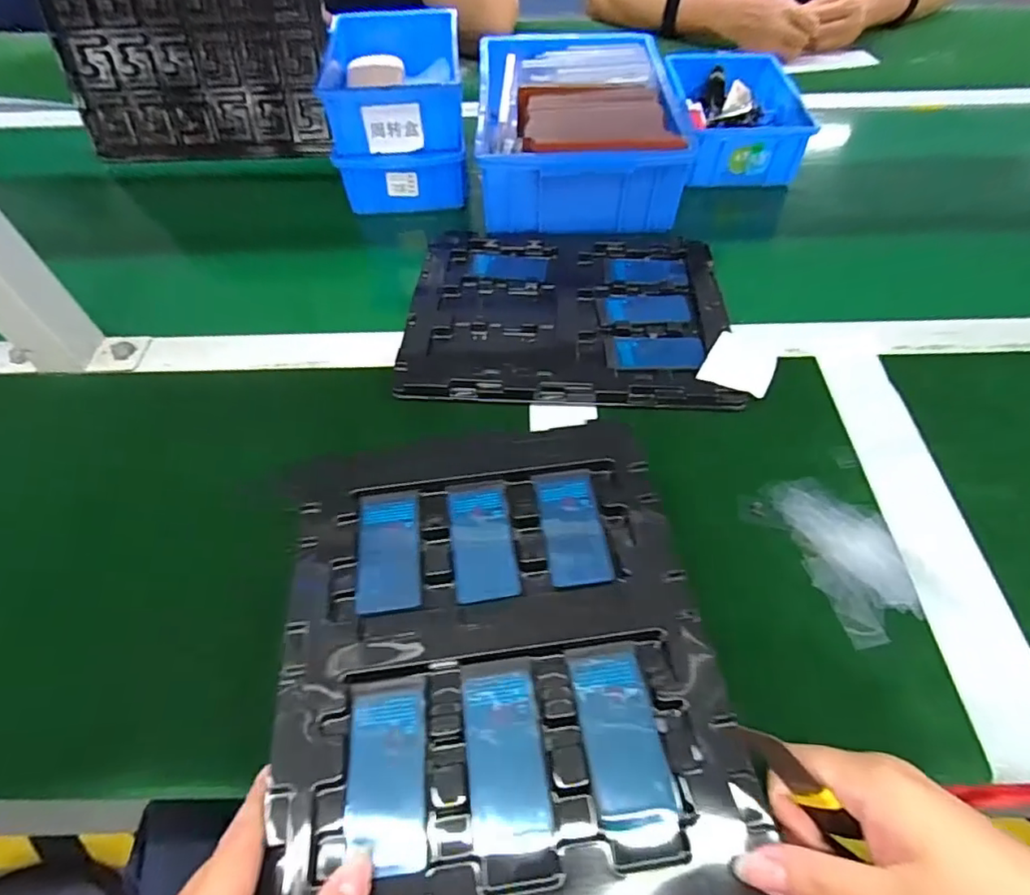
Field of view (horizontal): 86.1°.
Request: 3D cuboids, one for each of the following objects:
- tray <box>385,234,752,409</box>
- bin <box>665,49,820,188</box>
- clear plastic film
[{"bbox_3d":[0.044,-0.122,0.489,0.266,0.026,0.218,2,54,2],"label":"tray"},{"bbox_3d":[0.248,-0.380,0.643,0.132,0.068,0.191,1,53,2],"label":"bin"},{"bbox_3d":[0.210,0.065,0.359,0.077,0.010,0.111,-19,56,-12],"label":"clear plastic film"}]

